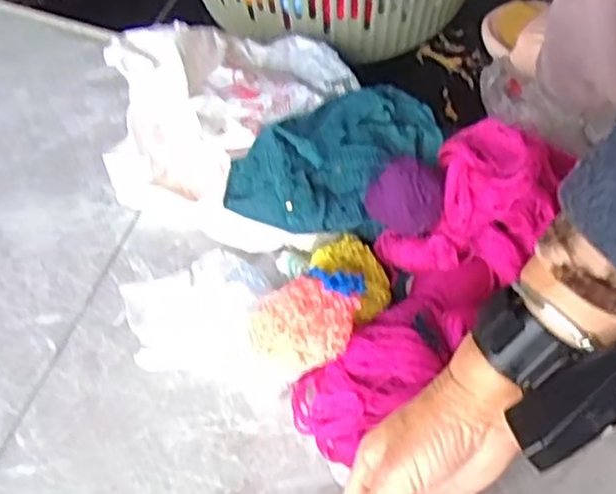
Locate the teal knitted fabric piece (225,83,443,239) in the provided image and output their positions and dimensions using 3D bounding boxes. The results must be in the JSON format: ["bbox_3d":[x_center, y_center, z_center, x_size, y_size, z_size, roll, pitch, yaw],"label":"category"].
[{"bbox_3d":[0.032,-0.077,0.663,0.210,0.064,0.113,-31,64,-13],"label":"teal knitted fabric piece"}]

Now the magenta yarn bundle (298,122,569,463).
[{"bbox_3d":[0.097,0.032,0.622,0.125,0.093,0.307,32,80,19],"label":"magenta yarn bundle"}]

